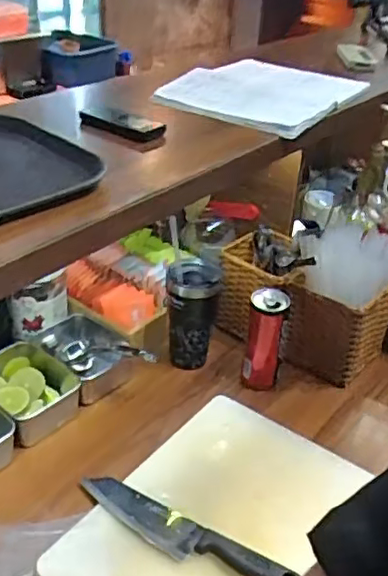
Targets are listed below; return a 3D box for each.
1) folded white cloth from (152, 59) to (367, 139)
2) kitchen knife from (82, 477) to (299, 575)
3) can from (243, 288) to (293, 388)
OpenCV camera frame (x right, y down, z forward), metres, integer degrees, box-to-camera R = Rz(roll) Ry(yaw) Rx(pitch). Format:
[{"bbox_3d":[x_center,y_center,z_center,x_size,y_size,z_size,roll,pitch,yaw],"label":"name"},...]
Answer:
[{"bbox_3d":[0.119,-0.324,1.001,0.239,0.025,0.323,22,37,25],"label":"folded white cloth"},{"bbox_3d":[-0.018,0.271,0.681,0.263,0.015,0.049,22,37,26],"label":"kitchen knife"},{"bbox_3d":[0.102,0.077,0.886,0.052,0.145,0.056,3,33,-2],"label":"can"}]

